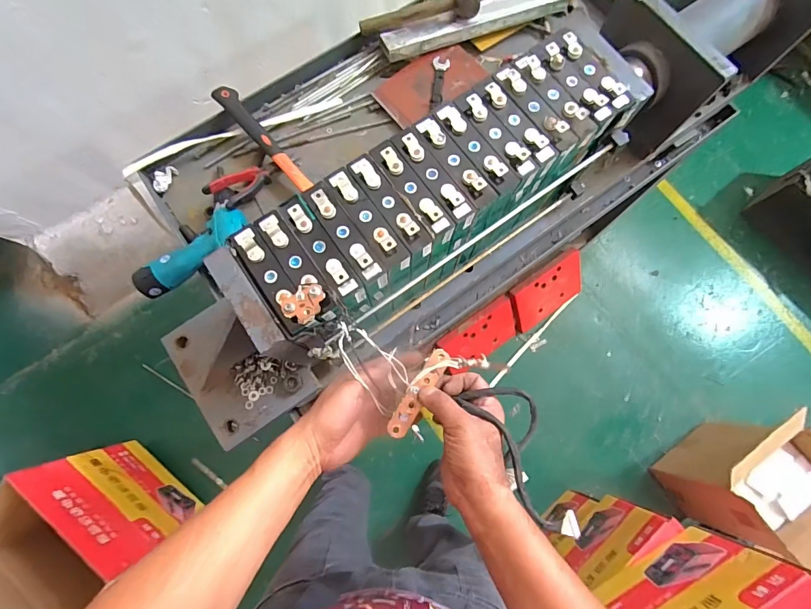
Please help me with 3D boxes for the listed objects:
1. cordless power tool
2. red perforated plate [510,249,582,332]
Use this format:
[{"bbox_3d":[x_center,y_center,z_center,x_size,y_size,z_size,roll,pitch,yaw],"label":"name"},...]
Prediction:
[{"bbox_3d":[-0.370,-0.093,0.690,0.060,0.052,0.204,42,80,9],"label":"cordless power tool"},{"bbox_3d":[0.483,-0.039,1.346,0.274,0.202,0.016,-31,36,-6],"label":"red perforated plate"}]

